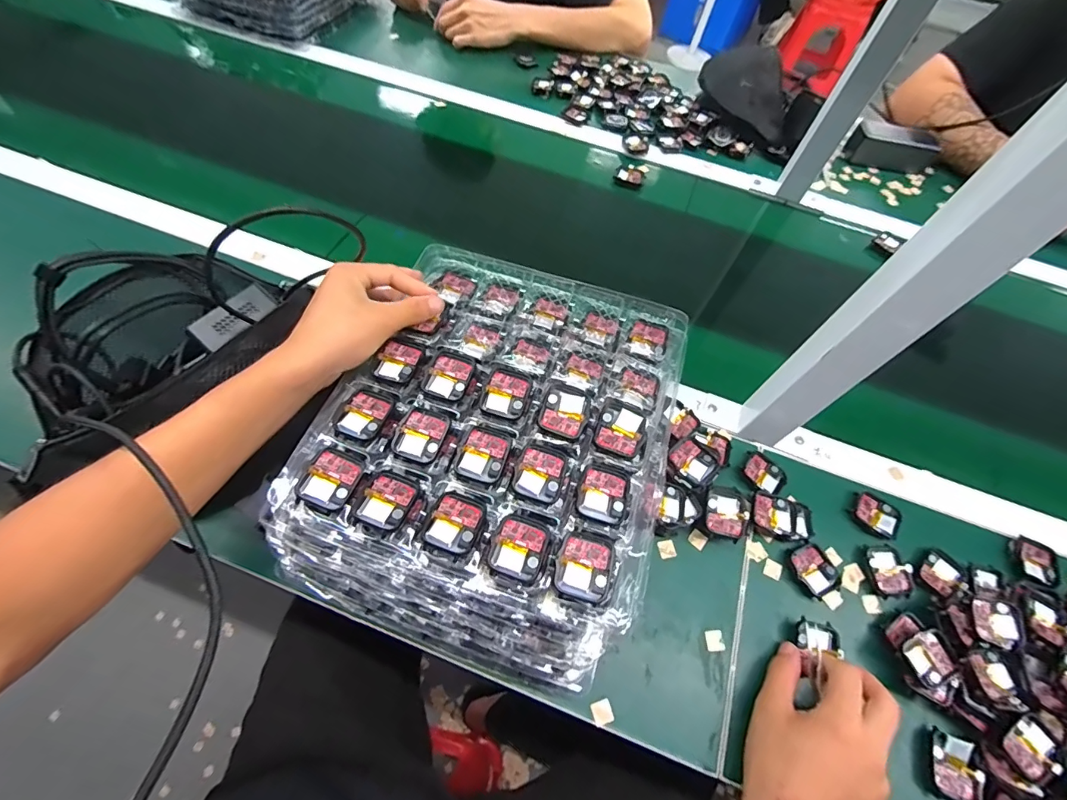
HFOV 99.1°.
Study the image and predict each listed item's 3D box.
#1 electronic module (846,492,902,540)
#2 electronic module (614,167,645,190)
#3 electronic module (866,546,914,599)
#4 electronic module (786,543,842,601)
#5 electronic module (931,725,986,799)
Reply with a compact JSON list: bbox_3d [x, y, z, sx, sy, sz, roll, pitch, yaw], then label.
[{"bbox_3d":[0.346,0.117,0.458,0.047,0.006,0.041,29,62,10],"label":"electronic module"},{"bbox_3d":[0.151,-0.352,0.712,0.043,0.010,0.029,17,61,4],"label":"electronic module"},{"bbox_3d":[0.340,0.164,0.434,0.039,0.005,0.045,0,61,-6],"label":"electronic module"},{"bbox_3d":[0.266,0.160,0.430,0.039,0.010,0.046,-25,66,-18],"label":"electronic module"},{"bbox_3d":[0.338,0.292,0.361,0.033,0.010,0.045,25,61,8],"label":"electronic module"}]

